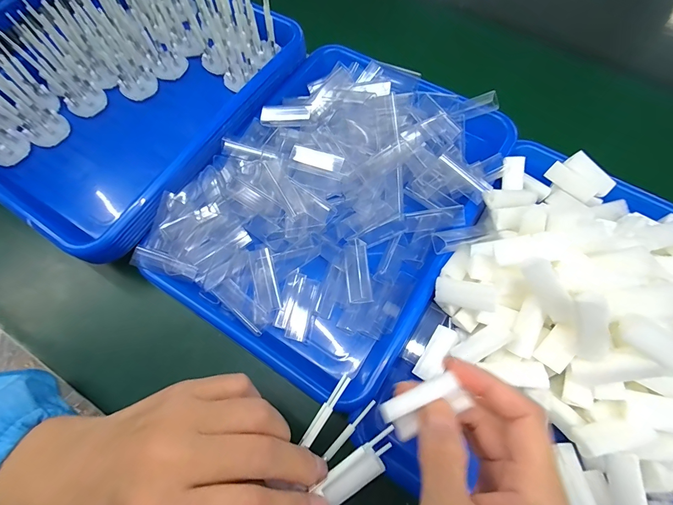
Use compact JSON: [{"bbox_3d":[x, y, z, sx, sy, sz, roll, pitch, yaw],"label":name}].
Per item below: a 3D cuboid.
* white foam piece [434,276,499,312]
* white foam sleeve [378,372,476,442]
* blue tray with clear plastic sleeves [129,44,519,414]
[{"bbox_3d":[0.100,0.033,0.260,0.048,0.013,0.017,5,63,44],"label":"white foam piece"},{"bbox_3d":[0.050,0.088,0.192,0.048,0.010,0.023,-28,71,6],"label":"white foam sleeve"},{"bbox_3d":[-0.001,-0.055,0.326,0.244,0.049,0.316,31,73,12],"label":"blue tray with clear plastic sleeves"}]

